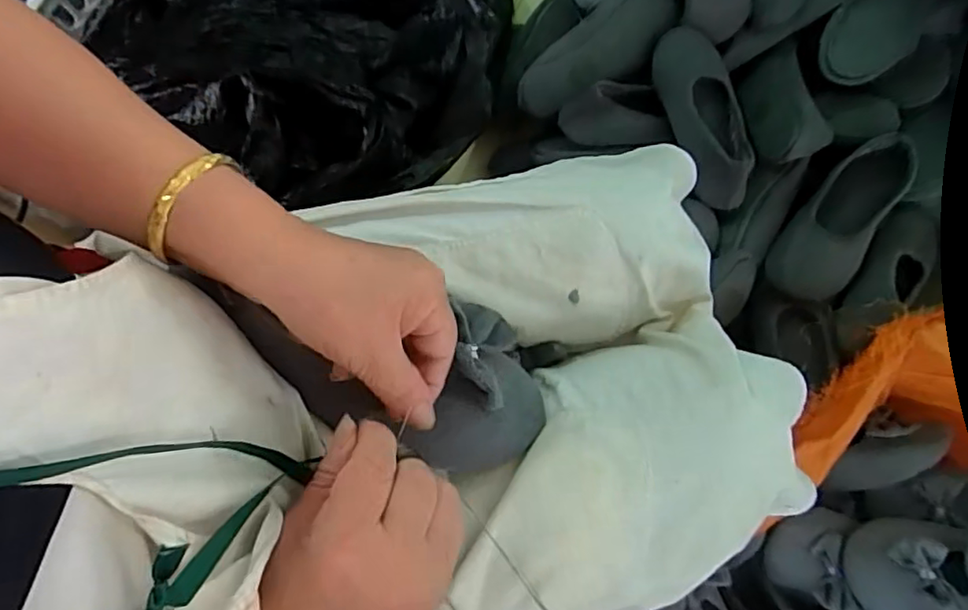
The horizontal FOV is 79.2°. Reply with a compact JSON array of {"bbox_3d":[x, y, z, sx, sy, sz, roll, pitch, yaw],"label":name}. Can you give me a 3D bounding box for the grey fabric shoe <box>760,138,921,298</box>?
[{"bbox_3d":[0.436,-0.107,0.717,0.089,0.058,0.228,35,82,7],"label":"grey fabric shoe"}]

